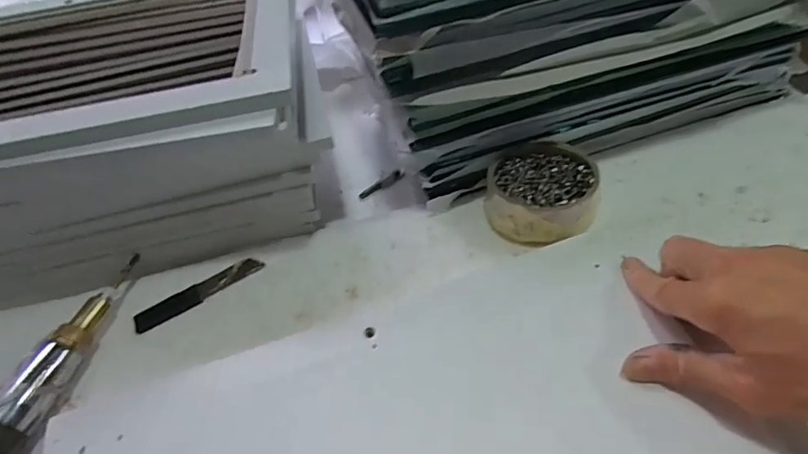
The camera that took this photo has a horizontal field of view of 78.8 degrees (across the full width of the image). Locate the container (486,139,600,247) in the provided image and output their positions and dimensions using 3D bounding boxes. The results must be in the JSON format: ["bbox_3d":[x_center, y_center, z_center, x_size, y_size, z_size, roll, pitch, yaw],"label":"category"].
[{"bbox_3d":[0.110,-0.029,0.396,0.082,0.046,0.087,-6,47,6],"label":"container"}]

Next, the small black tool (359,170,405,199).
[{"bbox_3d":[-0.021,-0.042,0.478,0.049,0.008,0.008,-32,50,-18],"label":"small black tool"}]

